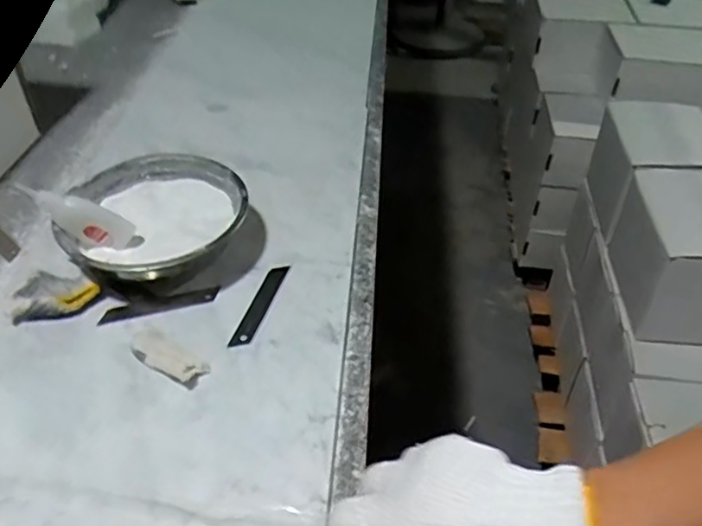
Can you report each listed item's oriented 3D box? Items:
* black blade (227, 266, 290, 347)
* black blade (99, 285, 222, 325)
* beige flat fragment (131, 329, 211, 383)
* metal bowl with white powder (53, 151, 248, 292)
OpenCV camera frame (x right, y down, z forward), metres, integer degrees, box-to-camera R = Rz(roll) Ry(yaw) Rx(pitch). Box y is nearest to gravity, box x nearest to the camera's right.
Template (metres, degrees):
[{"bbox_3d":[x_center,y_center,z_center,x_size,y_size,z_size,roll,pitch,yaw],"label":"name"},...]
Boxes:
[{"bbox_3d":[-0.078,0.035,0.538,0.015,0.004,0.101,18,41,4],"label":"black blade"},{"bbox_3d":[-0.166,0.036,0.539,0.099,0.004,0.020,-11,43,-10],"label":"black blade"},{"bbox_3d":[-0.146,0.070,0.486,0.071,0.015,0.028,25,48,27],"label":"beige flat fragment"},{"bbox_3d":[-0.176,-0.032,0.575,0.154,0.058,0.154,-1,42,1],"label":"metal bowl with white powder"}]

